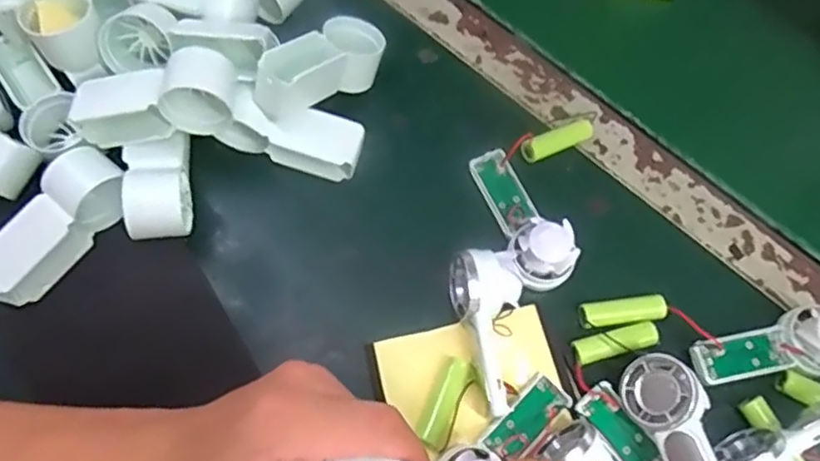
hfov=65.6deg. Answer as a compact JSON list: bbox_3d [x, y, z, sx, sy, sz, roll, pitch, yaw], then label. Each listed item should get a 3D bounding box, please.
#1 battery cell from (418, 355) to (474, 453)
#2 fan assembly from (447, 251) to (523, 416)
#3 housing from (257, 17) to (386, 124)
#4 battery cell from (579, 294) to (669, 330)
[{"bbox_3d":[0.020,0.096,0.356,0.016,0.014,0.050,26,71,7],"label":"battery cell"},{"bbox_3d":[0.048,0.057,0.362,0.037,0.033,0.089,-8,70,-6],"label":"fan assembly"},{"bbox_3d":[-0.058,-0.104,0.401,0.089,0.038,0.035,-34,74,-29],"label":"housing"},{"bbox_3d":[0.127,0.050,0.384,0.052,0.013,0.016,-7,70,-5],"label":"battery cell"}]

